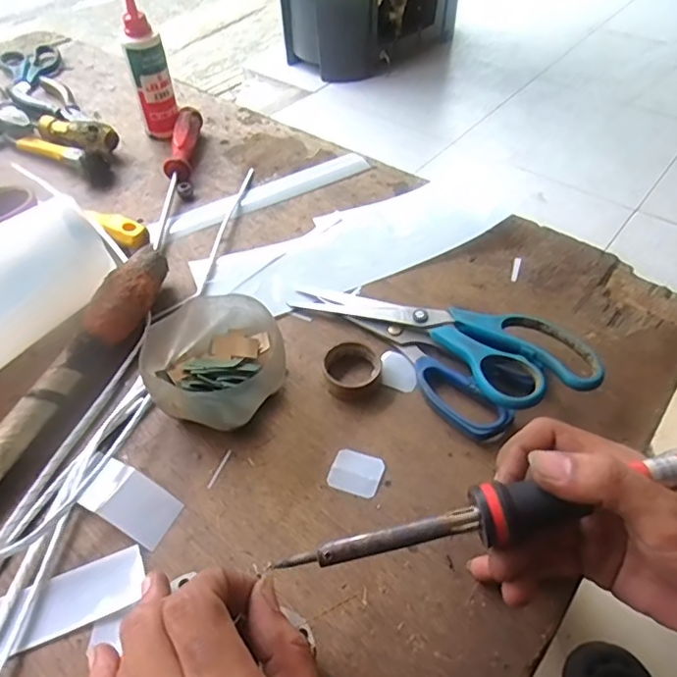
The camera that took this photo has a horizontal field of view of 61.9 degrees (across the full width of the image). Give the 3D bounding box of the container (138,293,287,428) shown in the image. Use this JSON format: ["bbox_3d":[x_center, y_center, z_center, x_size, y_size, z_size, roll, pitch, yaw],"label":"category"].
[{"bbox_3d":[-0.086,0.018,0.392,0.090,0.050,0.095,0,49,0],"label":"container"}]

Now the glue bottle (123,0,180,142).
[{"bbox_3d":[-0.199,-0.286,0.594,0.039,0.160,0.031,-7,49,-6],"label":"glue bottle"}]

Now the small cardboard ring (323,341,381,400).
[{"bbox_3d":[0.009,0.022,0.407,0.040,0.014,0.043,0,49,0],"label":"small cardboard ring"}]

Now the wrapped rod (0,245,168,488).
[{"bbox_3d":[-0.195,0.041,0.379,0.030,0.038,0.283,14,50,12],"label":"wrapped rod"}]

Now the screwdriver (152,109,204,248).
[{"bbox_3d":[-0.165,-0.166,0.568,0.025,0.033,0.210,0,49,0],"label":"screwdriver"}]

